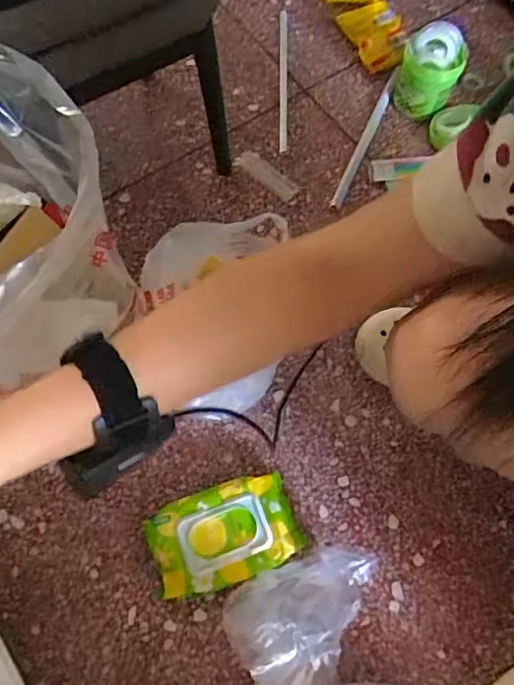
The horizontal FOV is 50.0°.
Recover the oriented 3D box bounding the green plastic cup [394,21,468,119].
[{"bbox_3d":[0.287,-0.451,0.916,0.093,0.116,0.081,22,69,8],"label":"green plastic cup"}]

